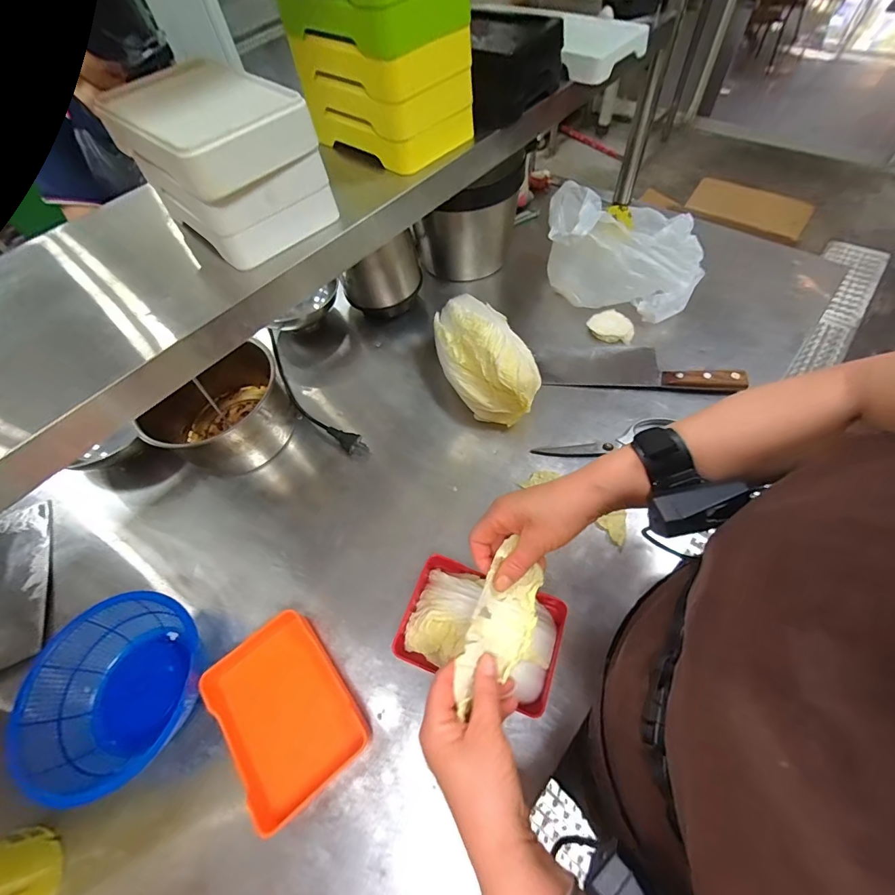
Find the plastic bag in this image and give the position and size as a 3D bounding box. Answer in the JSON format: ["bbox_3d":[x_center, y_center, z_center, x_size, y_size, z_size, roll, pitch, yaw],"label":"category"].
[{"bbox_3d":[0.294,-0.333,0.695,0.241,0.162,0.159,11,61,12],"label":"plastic bag"}]

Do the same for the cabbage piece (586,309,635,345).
[{"bbox_3d":[0.280,-0.208,0.697,0.076,0.017,0.055,25,65,16],"label":"cabbage piece"}]

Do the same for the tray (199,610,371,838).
[{"bbox_3d":[-0.170,0.275,0.433,0.116,0.032,0.162,-36,65,-15],"label":"tray"}]

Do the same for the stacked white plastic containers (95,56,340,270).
[{"bbox_3d":[-0.207,-0.265,0.382,0.163,0.096,0.115,39,70,24],"label":"stacked white plastic containers"}]

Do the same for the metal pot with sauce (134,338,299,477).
[{"bbox_3d":[-0.332,-0.058,0.614,0.172,0.120,0.181,-2,59,4],"label":"metal pot with sauce"}]

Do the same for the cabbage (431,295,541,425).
[{"bbox_3d":[0.056,-0.135,0.620,0.110,0.091,0.204,-23,60,-8],"label":"cabbage"}]

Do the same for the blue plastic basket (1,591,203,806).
[{"bbox_3d":[-0.352,0.260,0.439,0.157,0.074,0.173,-21,60,-7],"label":"blue plastic basket"}]

